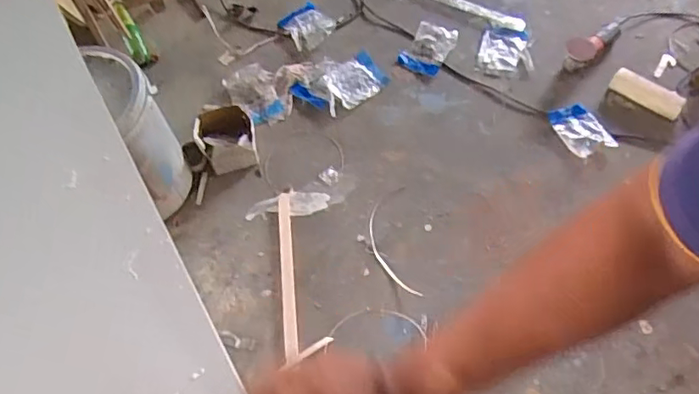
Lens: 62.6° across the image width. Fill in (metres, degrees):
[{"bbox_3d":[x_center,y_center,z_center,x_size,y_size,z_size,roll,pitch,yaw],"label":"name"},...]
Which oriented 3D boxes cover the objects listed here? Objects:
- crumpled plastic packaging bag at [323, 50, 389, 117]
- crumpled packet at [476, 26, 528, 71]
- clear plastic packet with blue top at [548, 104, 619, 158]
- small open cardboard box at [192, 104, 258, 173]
[{"bbox_3d":[0.002,-0.347,1.729,0.205,0.020,0.170,-30,62,-15],"label":"crumpled plastic packaging bag"},{"bbox_3d":[0.476,-0.469,1.789,0.127,0.022,0.190,20,61,14],"label":"crumpled packet"},{"bbox_3d":[0.645,-0.192,1.605,0.133,0.019,0.166,-19,60,-9],"label":"clear plastic packet with blue top"},{"bbox_3d":[-0.336,-0.154,1.577,0.160,0.123,0.144,-8,59,-3],"label":"small open cardboard box"}]

